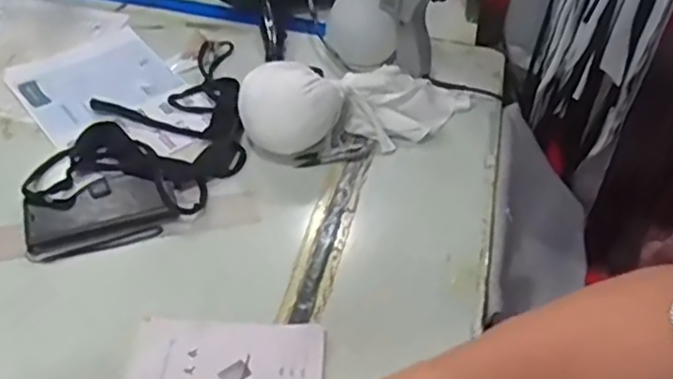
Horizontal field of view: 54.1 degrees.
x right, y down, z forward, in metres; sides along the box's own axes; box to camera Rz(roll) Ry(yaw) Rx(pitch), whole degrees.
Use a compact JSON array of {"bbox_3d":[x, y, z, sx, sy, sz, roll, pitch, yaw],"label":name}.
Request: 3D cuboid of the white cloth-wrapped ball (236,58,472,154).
[{"bbox_3d":[0.045,-0.112,0.886,0.317,0.095,0.110,-9,45,-31],"label":"white cloth-wrapped ball"}]

